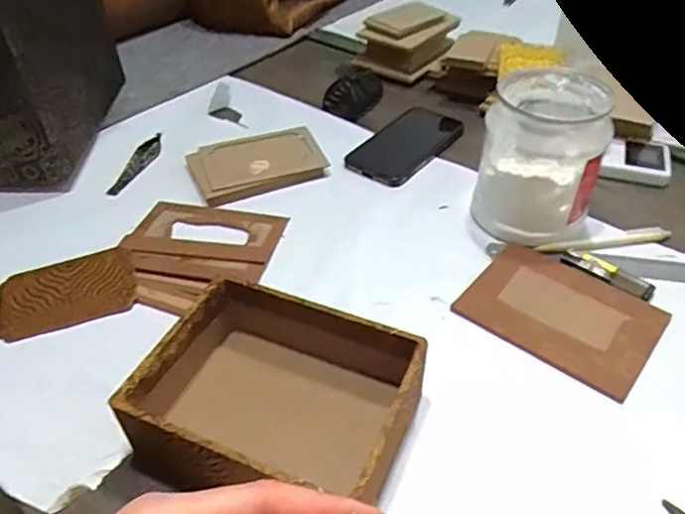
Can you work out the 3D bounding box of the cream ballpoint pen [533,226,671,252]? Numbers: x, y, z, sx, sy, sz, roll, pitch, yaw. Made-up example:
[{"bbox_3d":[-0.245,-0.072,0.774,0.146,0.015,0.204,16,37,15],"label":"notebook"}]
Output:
[{"bbox_3d":[0.265,-0.017,0.576,0.138,0.006,0.014,-9,43,-7],"label":"cream ballpoint pen"}]

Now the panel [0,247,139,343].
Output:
[{"bbox_3d":[-0.263,0.033,0.548,0.121,0.013,0.082,-18,45,-16],"label":"panel"}]

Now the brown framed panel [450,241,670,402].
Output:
[{"bbox_3d":[0.198,0.050,0.519,0.157,0.007,0.120,30,52,30],"label":"brown framed panel"}]

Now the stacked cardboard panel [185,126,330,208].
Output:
[{"bbox_3d":[-0.102,-0.116,0.697,0.155,0.024,0.103,-18,45,-16],"label":"stacked cardboard panel"}]

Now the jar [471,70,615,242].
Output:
[{"bbox_3d":[0.199,-0.102,0.574,0.105,0.136,0.123,14,45,16],"label":"jar"}]

